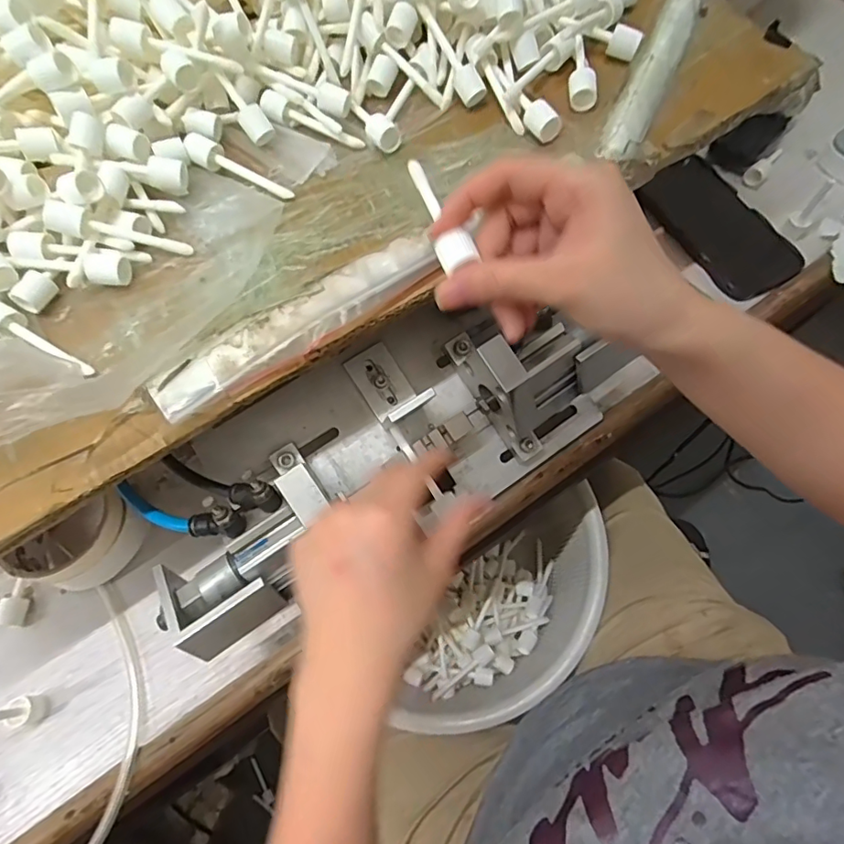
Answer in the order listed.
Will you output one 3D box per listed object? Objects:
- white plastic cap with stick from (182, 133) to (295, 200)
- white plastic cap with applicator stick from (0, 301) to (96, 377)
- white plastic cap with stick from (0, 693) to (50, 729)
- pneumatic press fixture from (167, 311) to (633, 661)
[{"bbox_3d":[-0.125,-0.173,0.353,0.079,0.015,0.022,30,73,13],"label":"white plastic cap with stick"},{"bbox_3d":[-0.232,-0.050,0.314,0.084,0.019,0.018,28,73,12],"label":"white plastic cap with applicator stick"},{"bbox_3d":[-0.279,0.196,0.349,0.015,0.060,0.020,-12,69,-2],"label":"white plastic cap with stick"},{"bbox_3d":[-0.030,0.018,0.383,0.336,0.104,0.134,-30,71,-9],"label":"pneumatic press fixture"}]

